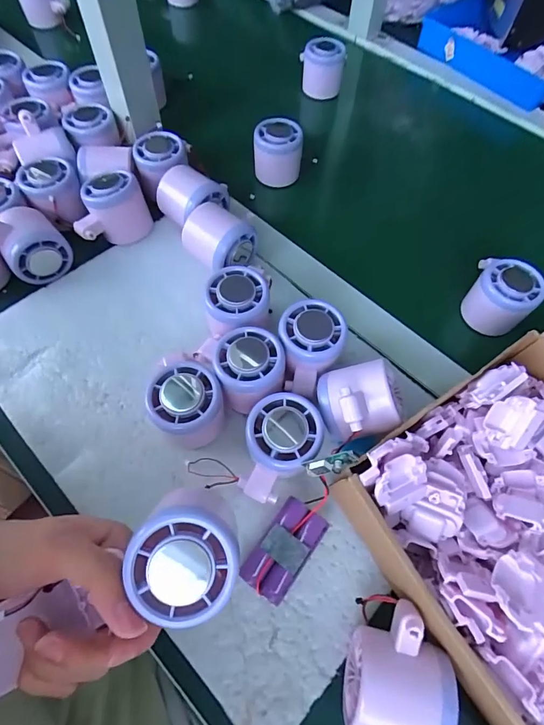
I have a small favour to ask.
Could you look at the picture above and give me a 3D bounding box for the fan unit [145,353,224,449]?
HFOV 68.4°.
[{"bbox_3d":[-0.066,0.032,0.317,0.053,0.054,0.058,1,63,-1],"label":"fan unit"}]

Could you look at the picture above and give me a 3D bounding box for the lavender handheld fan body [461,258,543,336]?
[{"bbox_3d":[0.218,-0.062,0.383,0.057,0.054,0.047,27,65,12],"label":"lavender handheld fan body"}]

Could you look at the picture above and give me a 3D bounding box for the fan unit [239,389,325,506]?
[{"bbox_3d":[0.002,0.064,0.301,0.052,0.054,0.073,42,69,18],"label":"fan unit"}]

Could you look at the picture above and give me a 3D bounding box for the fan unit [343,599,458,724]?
[{"bbox_3d":[0.077,0.189,0.246,0.057,0.053,0.071,11,63,4],"label":"fan unit"}]

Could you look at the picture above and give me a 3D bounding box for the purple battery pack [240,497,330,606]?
[{"bbox_3d":[0.009,0.136,0.289,0.034,0.021,0.064,35,67,15],"label":"purple battery pack"}]

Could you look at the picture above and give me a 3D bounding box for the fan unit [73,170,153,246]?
[{"bbox_3d":[-0.168,-0.161,0.412,0.075,0.052,0.064,-16,64,-9],"label":"fan unit"}]

